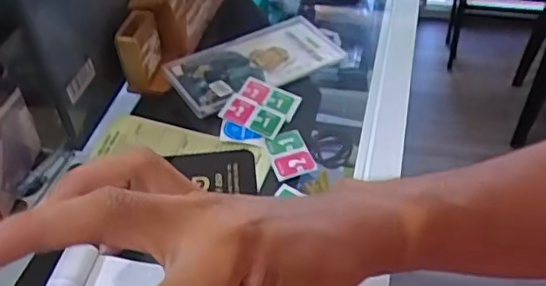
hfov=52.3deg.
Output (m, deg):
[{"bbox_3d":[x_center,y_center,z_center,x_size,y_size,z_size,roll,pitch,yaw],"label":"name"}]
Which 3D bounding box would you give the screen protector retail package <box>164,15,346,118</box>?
[{"bbox_3d":[-0.019,-0.083,0.567,0.169,0.018,0.086,-28,48,-22],"label":"screen protector retail package"}]

